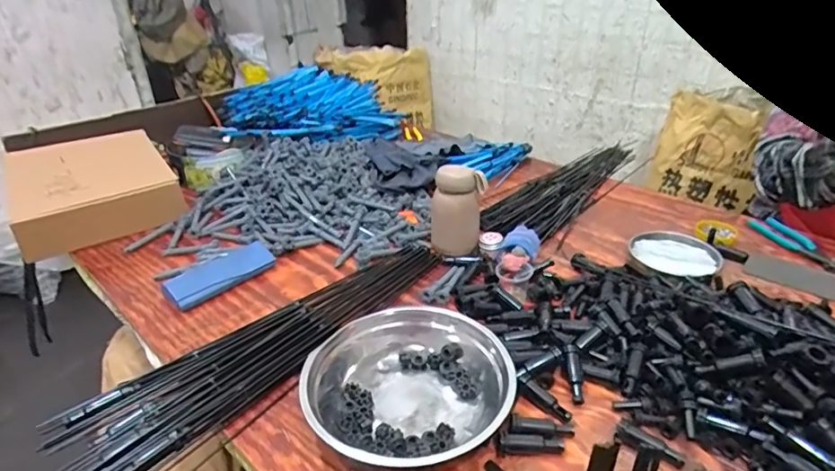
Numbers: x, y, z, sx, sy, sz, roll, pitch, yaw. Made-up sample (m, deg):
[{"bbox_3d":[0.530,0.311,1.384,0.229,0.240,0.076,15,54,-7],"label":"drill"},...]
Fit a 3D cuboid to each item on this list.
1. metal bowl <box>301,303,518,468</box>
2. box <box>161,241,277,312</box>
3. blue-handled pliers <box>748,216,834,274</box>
[{"bbox_3d":[-0.009,0.164,0.547,0.212,0.072,0.202,-1,30,0],"label":"metal bowl"},{"bbox_3d":[-0.307,0.059,0.788,0.068,0.028,0.170,25,39,37],"label":"box"},{"bbox_3d":[0.636,0.011,0.839,0.060,0.009,0.164,-8,31,-13],"label":"blue-handled pliers"}]

